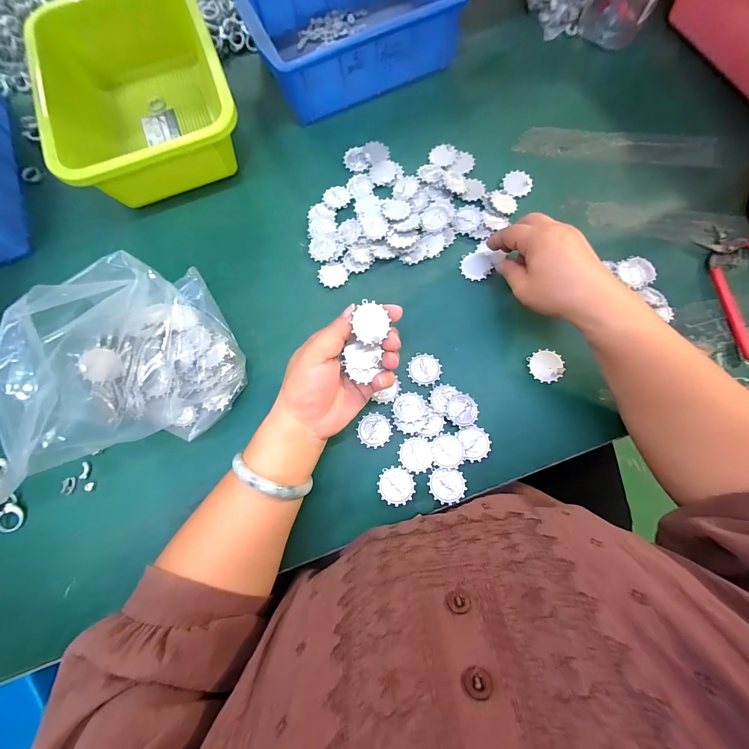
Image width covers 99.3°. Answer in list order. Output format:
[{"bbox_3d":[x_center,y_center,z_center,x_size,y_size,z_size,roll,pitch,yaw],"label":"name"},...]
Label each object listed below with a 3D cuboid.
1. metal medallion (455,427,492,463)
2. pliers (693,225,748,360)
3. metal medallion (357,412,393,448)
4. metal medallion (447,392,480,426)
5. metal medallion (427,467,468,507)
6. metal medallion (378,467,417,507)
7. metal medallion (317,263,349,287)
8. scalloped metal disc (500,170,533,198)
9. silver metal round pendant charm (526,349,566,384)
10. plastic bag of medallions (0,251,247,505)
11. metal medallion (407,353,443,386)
[{"bbox_3d":[0.096,0.065,0.303,0.028,0.004,0.031,-18,75,-3],"label":"metal medallion"},{"bbox_3d":[0.392,-0.101,0.333,0.139,0.015,0.120,-37,77,-8],"label":"pliers"},{"bbox_3d":[0.000,0.054,0.310,0.032,0.004,0.031,21,77,7],"label":"metal medallion"},{"bbox_3d":[0.087,0.034,0.311,0.030,0.005,0.031,6,75,3],"label":"metal medallion"},{"bbox_3d":[0.068,0.103,0.295,0.033,0.004,0.030,5,75,3],"label":"metal medallion"},{"bbox_3d":[0.021,0.104,0.297,0.032,0.004,0.032,-5,75,0],"label":"metal medallion"},{"bbox_3d":[-0.046,-0.112,0.356,0.032,0.004,0.028,0,75,2],"label":"metal medallion"},{"bbox_3d":[0.169,-0.226,0.374,0.034,0.004,0.033,0,75,2],"label":"scalloped metal disc"},{"bbox_3d":[0.174,-0.009,0.320,0.033,0.004,0.033,0,75,2],"label":"silver metal round pendant charm"},{"bbox_3d":[-0.213,-0.019,0.272,0.149,0.117,0.156,-34,77,-7],"label":"plastic bag of medallions"},{"bbox_3d":[0.051,-0.006,0.325,0.033,0.004,0.034,0,75,2],"label":"metal medallion"}]

